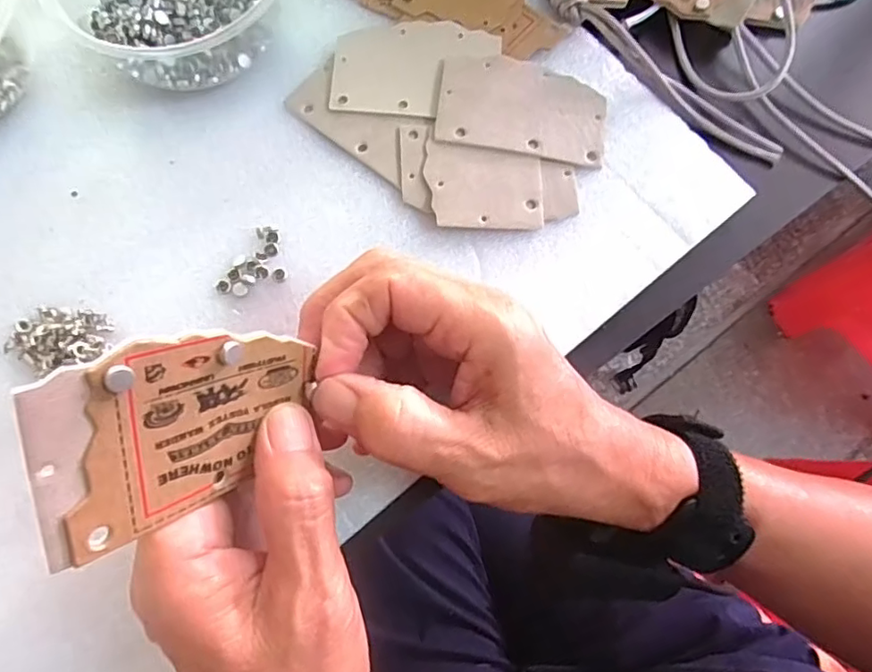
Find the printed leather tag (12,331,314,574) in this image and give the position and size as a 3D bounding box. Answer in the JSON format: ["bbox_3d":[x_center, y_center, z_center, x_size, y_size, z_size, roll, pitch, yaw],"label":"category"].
[{"bbox_3d":[-0.070,0.026,0.167,0.004,0.078,0.053,18,113,37],"label":"printed leather tag"}]

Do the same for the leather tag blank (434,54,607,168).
[{"bbox_3d":[0.044,-0.115,0.292,0.084,0.005,0.055,10,74,1],"label":"leather tag blank"}]

